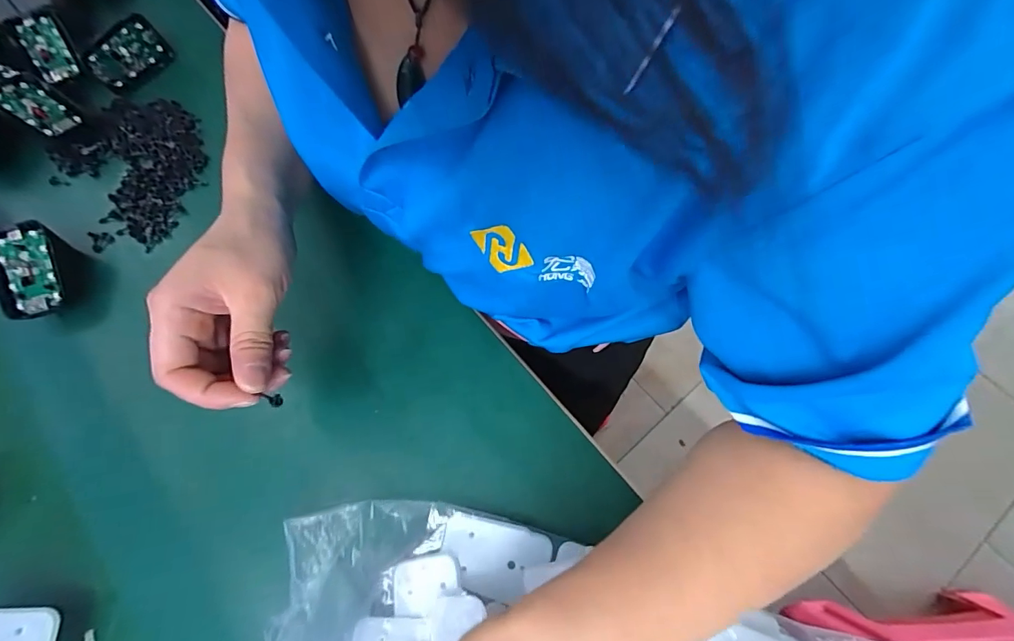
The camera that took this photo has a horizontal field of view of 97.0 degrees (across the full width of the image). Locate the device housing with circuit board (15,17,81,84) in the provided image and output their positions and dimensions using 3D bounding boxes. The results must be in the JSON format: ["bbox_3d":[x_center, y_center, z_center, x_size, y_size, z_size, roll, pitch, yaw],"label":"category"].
[{"bbox_3d":[-0.423,-0.250,0.413,0.032,0.006,0.067,-29,93,-18],"label":"device housing with circuit board"}]

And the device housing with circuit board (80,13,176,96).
[{"bbox_3d":[-0.350,-0.245,0.418,0.008,0.039,0.070,31,77,31],"label":"device housing with circuit board"}]

